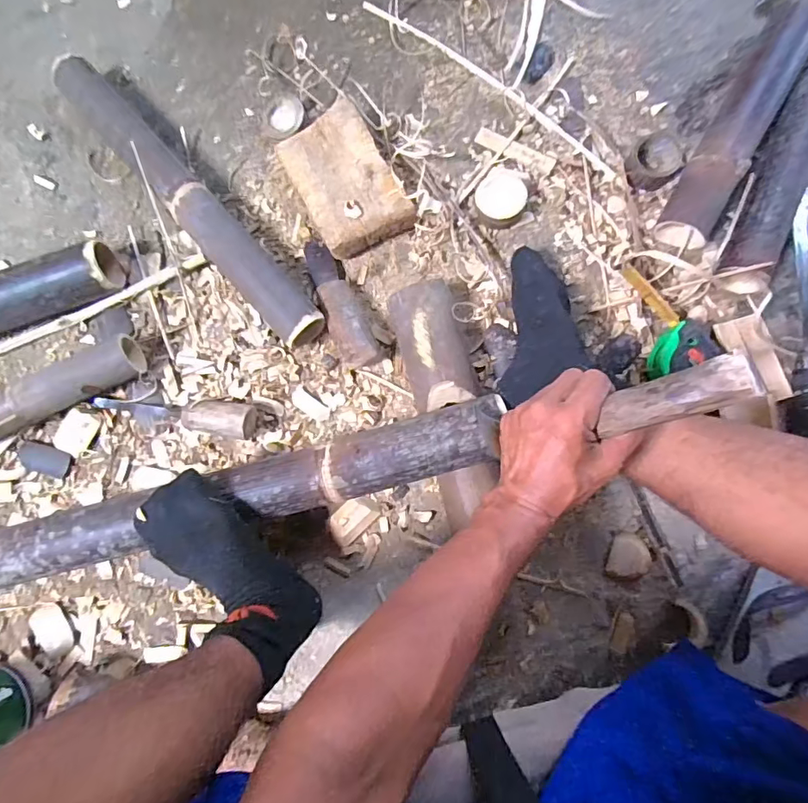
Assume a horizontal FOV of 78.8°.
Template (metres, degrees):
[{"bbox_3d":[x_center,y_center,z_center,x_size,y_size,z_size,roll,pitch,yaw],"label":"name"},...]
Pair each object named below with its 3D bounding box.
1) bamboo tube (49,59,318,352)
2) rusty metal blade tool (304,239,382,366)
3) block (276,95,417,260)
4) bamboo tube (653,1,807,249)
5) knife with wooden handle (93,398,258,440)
[{"bbox_3d":[-0.266,-0.248,0.611,0.064,0.056,0.459,-43,85,-2],"label":"bamboo tube"},{"bbox_3d":[-0.079,-0.120,0.616,0.050,0.046,0.180,-24,71,0],"label":"rusty metal blade tool"},{"bbox_3d":[-0.076,-0.272,0.614,0.116,0.049,0.175,-29,84,-1],"label":"block"},{"bbox_3d":[0.406,-0.340,0.597,0.066,0.064,0.325,27,86,4],"label":"bamboo tube"},{"bbox_3d":[-0.286,0.012,0.598,0.211,0.044,0.043,8,85,3],"label":"knife with wooden handle"}]

